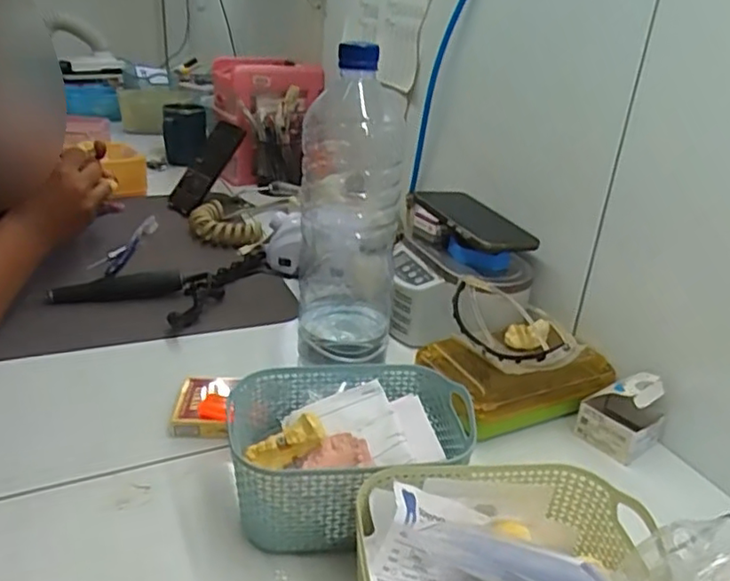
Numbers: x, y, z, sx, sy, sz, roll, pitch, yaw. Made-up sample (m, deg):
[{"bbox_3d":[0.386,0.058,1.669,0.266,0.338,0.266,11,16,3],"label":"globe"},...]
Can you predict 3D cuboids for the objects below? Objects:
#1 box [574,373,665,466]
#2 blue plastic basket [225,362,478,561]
[{"bbox_3d":[0.229,0.106,0.556,0.053,0.063,0.059,-16,33,-37],"label":"box"},{"bbox_3d":[-0.008,0.122,0.468,0.176,0.077,0.129,-1,26,-11],"label":"blue plastic basket"}]

